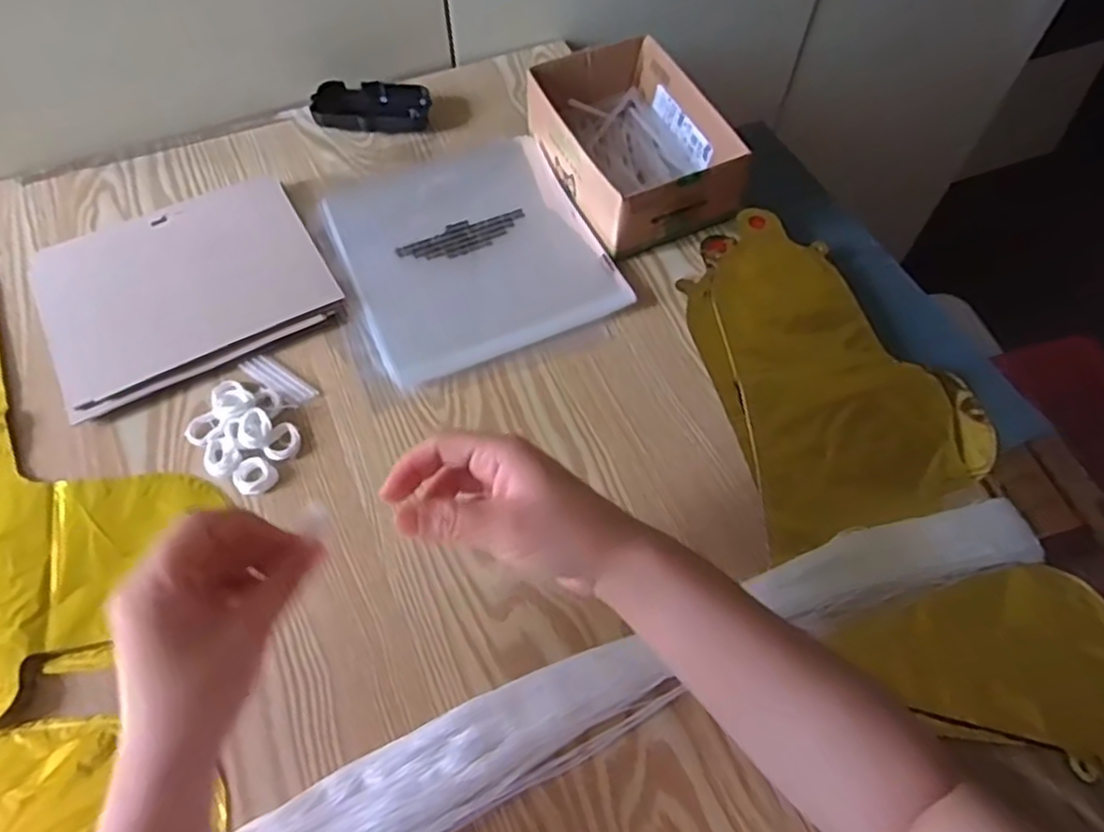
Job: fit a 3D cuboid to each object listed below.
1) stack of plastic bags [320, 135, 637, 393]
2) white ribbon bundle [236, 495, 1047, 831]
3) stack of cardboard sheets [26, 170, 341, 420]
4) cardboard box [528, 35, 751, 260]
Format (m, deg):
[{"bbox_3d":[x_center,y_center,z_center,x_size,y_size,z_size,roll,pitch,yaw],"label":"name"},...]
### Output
[{"bbox_3d":[-0.070,-0.145,0.602,0.205,0.013,0.220,-21,63,-13],"label":"stack of plastic bags"},{"bbox_3d":[-0.047,0.200,0.394,0.787,0.027,0.063,-21,63,-13],"label":"white ribbon bundle"},{"bbox_3d":[-0.297,-0.108,0.571,0.209,0.016,0.172,-25,64,-15],"label":"stack of cardboard sheets"},{"bbox_3d":[0.067,-0.239,0.623,0.130,0.069,0.184,-23,63,-14],"label":"cardboard box"}]

